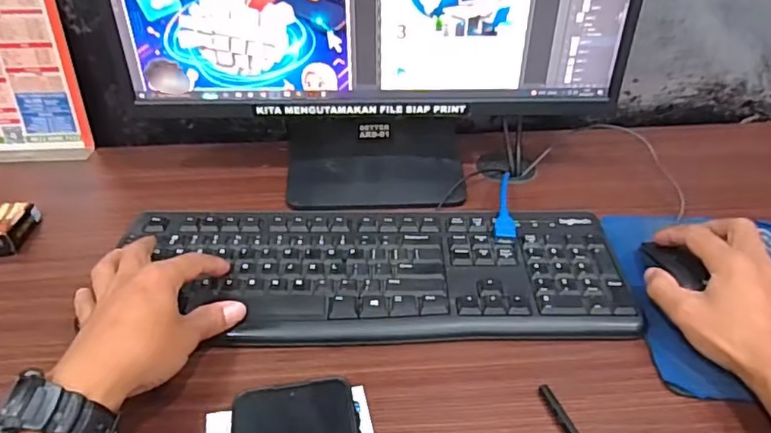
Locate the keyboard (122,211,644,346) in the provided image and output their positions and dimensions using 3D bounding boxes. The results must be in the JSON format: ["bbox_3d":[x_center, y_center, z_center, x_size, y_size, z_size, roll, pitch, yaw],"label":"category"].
[{"bbox_3d":[-0.009,0.045,0.490,0.411,0.020,0.162,3,36,4],"label":"keyboard"}]

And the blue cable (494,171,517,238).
[{"bbox_3d":[0.116,-0.012,0.541,0.019,0.015,0.101,6,37,10],"label":"blue cable"}]

